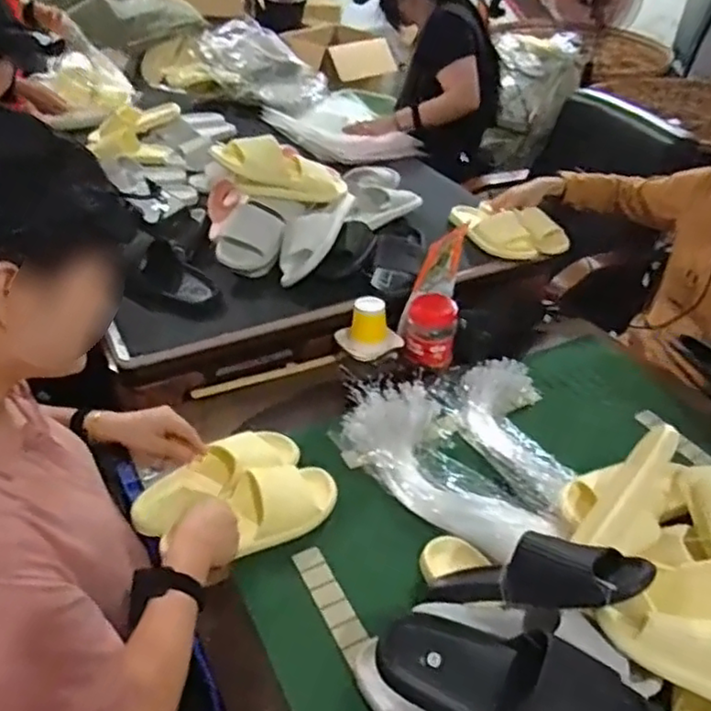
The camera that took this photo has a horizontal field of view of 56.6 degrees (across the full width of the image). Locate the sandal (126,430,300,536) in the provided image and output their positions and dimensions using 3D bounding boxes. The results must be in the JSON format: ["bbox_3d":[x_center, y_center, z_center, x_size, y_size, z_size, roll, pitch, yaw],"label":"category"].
[{"bbox_3d":[-0.205,0.175,0.992,0.256,0.071,0.097,-29,49,-34],"label":"sandal"}]

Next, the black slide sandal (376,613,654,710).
[{"bbox_3d":[0.151,0.333,0.643,0.268,0.080,0.116,7,51,16],"label":"black slide sandal"}]

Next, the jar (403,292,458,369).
[{"bbox_3d":[0.140,-0.047,1.216,0.089,0.101,0.089,9,39,7],"label":"jar"}]

